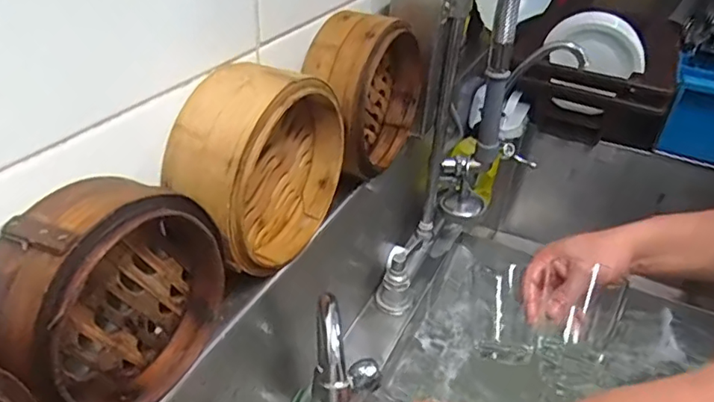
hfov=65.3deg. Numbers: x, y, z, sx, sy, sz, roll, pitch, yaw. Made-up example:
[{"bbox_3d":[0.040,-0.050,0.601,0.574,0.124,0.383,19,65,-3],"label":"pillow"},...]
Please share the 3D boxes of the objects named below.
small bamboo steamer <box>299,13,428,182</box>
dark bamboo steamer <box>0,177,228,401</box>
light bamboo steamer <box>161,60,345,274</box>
[{"bbox_3d":[0.009,-0.113,0.582,0.069,0.151,0.168,17,38,19],"label":"small bamboo steamer"},{"bbox_3d":[-0.151,0.059,0.350,0.071,0.135,0.146,18,38,20],"label":"dark bamboo steamer"},{"bbox_3d":[-0.077,-0.028,0.459,0.070,0.157,0.163,19,38,21],"label":"light bamboo steamer"}]

